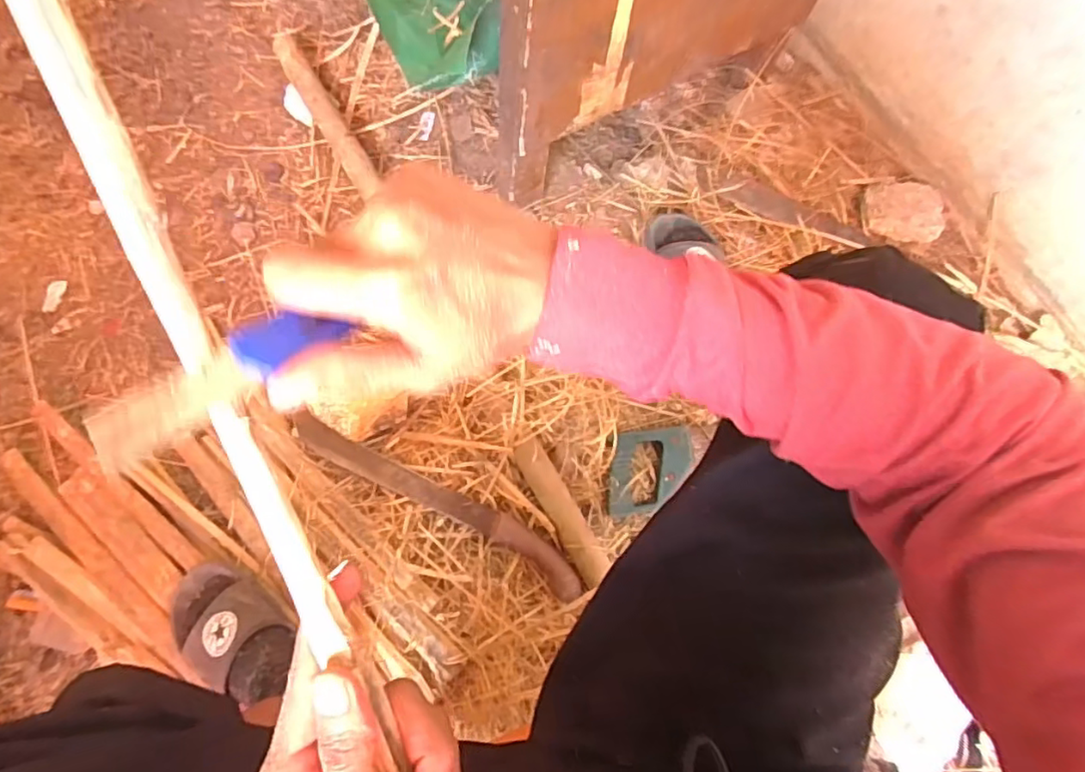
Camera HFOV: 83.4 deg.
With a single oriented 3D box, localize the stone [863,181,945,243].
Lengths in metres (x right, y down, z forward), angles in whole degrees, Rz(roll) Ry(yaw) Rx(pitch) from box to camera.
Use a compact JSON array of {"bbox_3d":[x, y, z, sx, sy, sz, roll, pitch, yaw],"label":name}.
[{"bbox_3d":[0.519,-0.259,0.879,0.100,0.051,0.077,14,73,4],"label":"stone"}]

